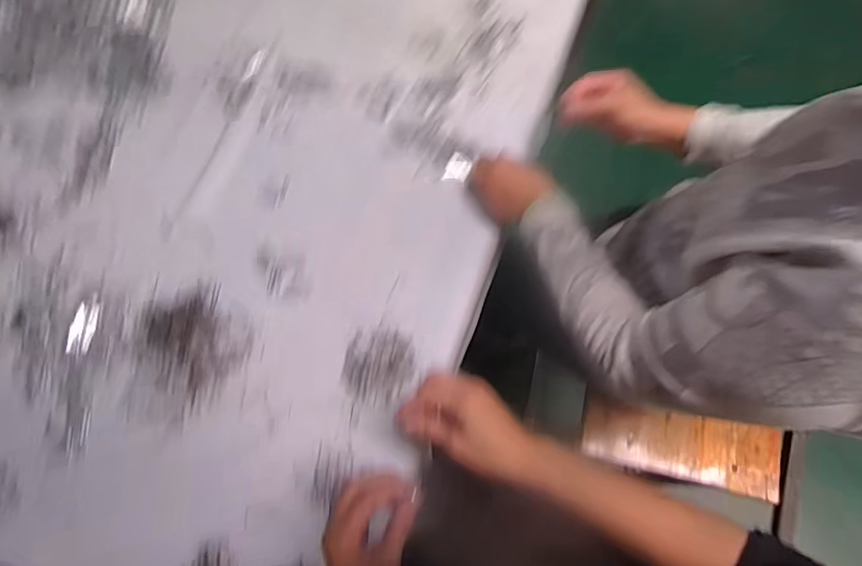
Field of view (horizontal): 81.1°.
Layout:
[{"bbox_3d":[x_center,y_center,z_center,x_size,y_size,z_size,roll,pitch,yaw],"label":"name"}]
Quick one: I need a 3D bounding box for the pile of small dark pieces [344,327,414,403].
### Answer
[{"bbox_3d":[-0.064,0.101,0.626,0.085,0.007,0.092,0,72,-1],"label":"pile of small dark pieces"}]

